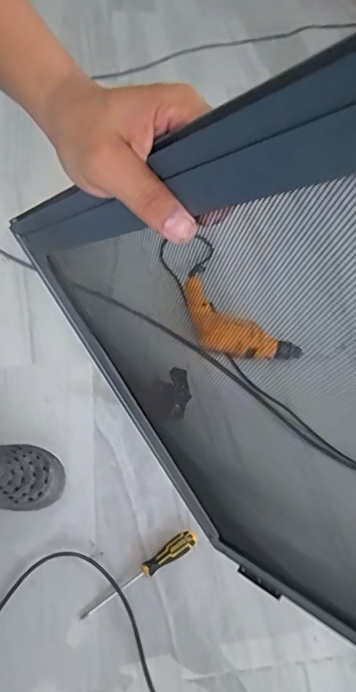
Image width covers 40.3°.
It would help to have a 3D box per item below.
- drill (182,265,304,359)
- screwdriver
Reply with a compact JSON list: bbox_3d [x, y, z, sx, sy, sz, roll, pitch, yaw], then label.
[{"bbox_3d":[0.112,-0.040,1.123,0.323,0.080,0.121,40,62,20],"label":"drill"},{"bbox_3d":[-0.062,0.393,0.832,0.223,0.027,0.031,-30,64,-22],"label":"screwdriver"}]

